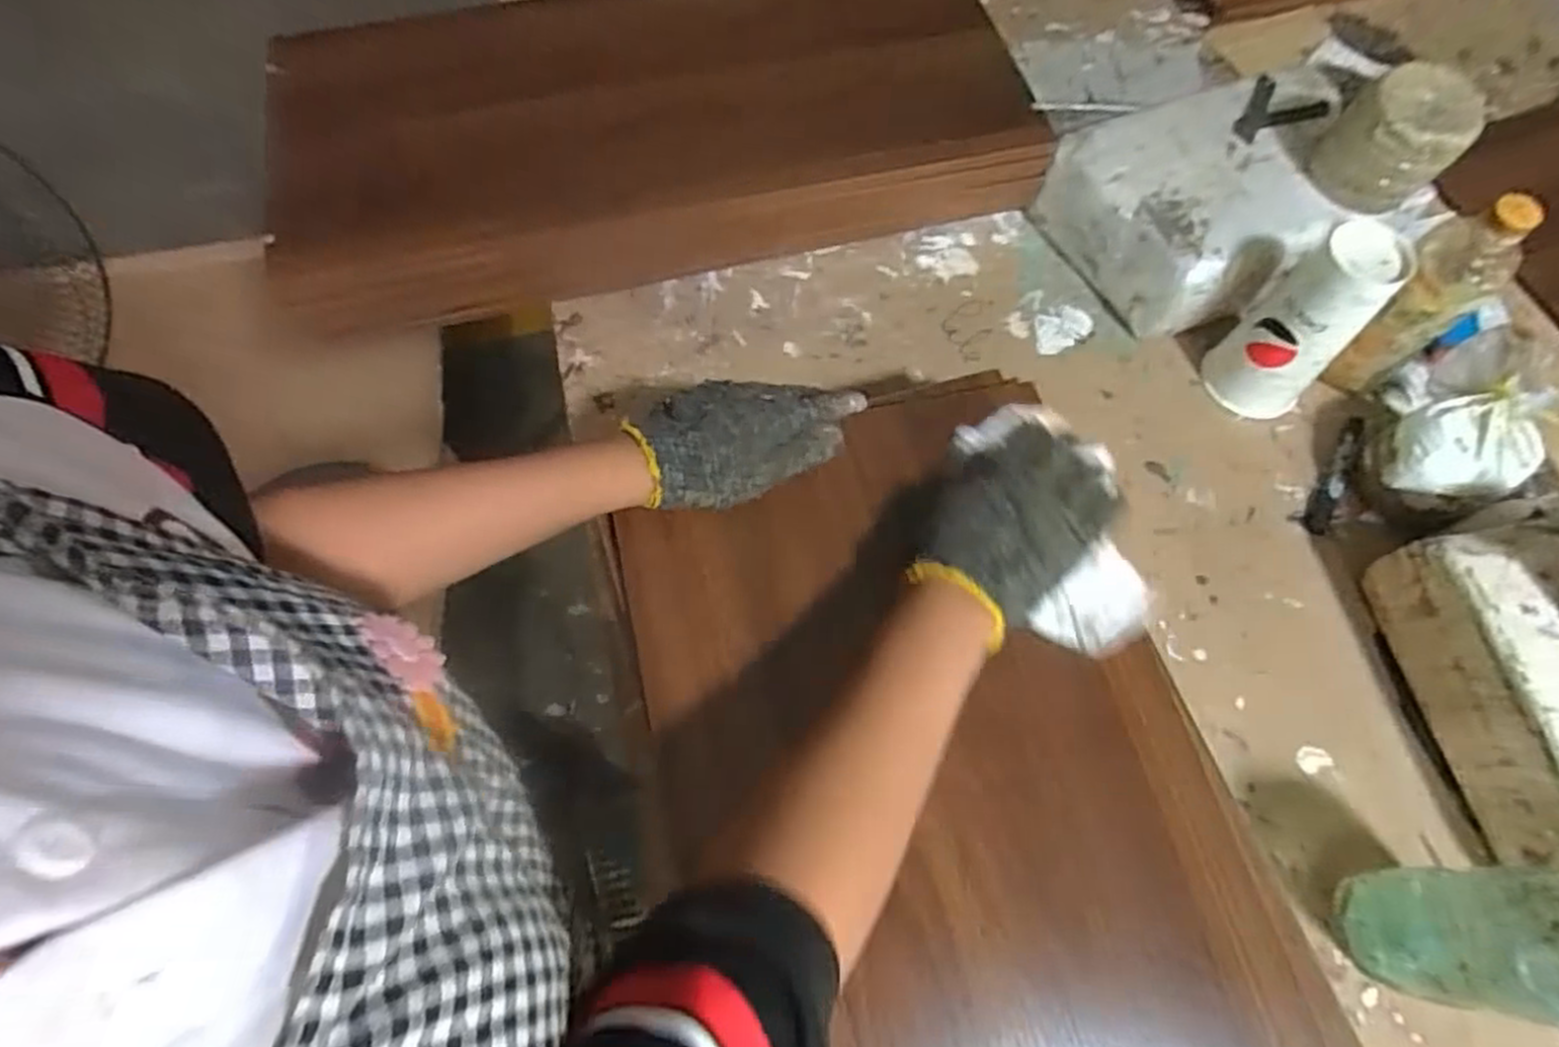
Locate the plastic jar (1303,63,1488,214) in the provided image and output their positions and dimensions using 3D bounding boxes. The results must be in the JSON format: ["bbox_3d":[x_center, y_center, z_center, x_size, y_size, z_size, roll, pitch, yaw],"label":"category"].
[{"bbox_3d":[0.501,-0.313,0.641,0.090,0.081,0.072,40,73,15],"label":"plastic jar"}]

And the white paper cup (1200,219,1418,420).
[{"bbox_3d":[0.424,-0.159,0.640,0.072,0.165,0.075,0,68,0],"label":"white paper cup"}]

